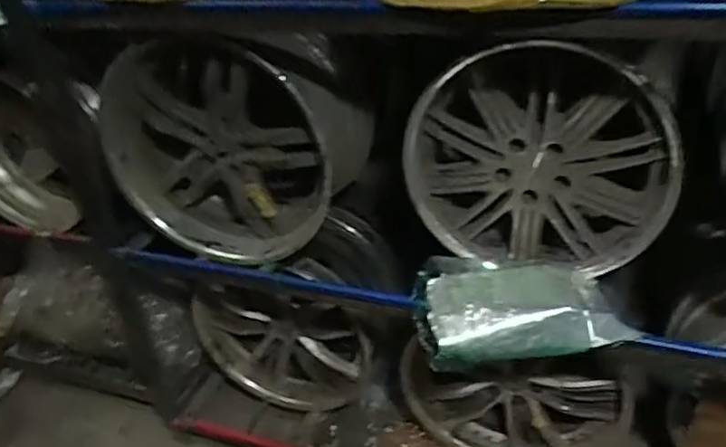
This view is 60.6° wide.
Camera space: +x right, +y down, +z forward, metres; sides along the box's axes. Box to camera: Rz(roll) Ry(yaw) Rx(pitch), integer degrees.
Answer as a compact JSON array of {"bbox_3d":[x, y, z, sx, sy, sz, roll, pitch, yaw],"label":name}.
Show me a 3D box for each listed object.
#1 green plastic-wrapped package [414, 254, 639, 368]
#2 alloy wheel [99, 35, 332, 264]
[{"bbox_3d":[0.292,0.156,1.165,0.387,0.114,0.210,-1,31,8],"label":"green plastic-wrapped package"},{"bbox_3d":[-0.288,-0.178,1.408,0.552,0.473,0.248,9,34,23],"label":"alloy wheel"}]

